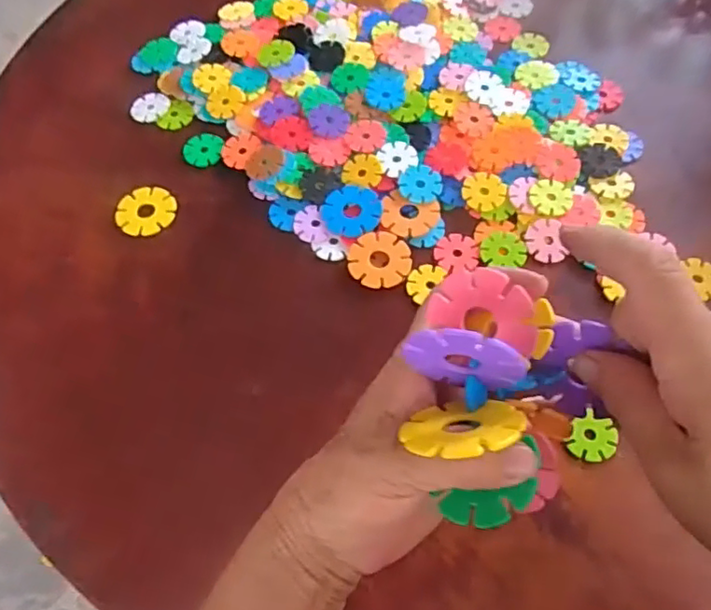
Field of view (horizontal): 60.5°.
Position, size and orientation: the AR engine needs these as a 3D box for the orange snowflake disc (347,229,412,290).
[{"bbox_3d":[0.017,-0.032,0.429,0.044,0.006,0.044,-1,62,1],"label":"orange snowflake disc"}]

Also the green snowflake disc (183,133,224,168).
[{"bbox_3d":[-0.120,-0.124,0.483,0.030,0.004,0.032,-1,62,1],"label":"green snowflake disc"}]

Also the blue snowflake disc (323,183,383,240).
[{"bbox_3d":[-0.002,-0.069,0.447,0.042,0.004,0.045,-1,62,1],"label":"blue snowflake disc"}]

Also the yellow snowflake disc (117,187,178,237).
[{"bbox_3d":[-0.156,-0.071,0.457,0.043,0.006,0.039,-40,68,-18],"label":"yellow snowflake disc"}]

